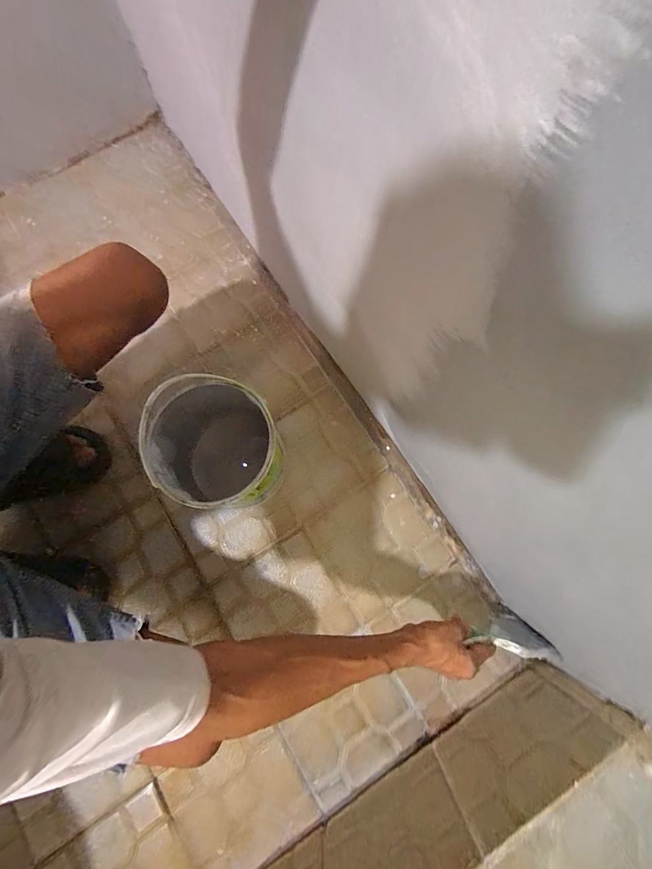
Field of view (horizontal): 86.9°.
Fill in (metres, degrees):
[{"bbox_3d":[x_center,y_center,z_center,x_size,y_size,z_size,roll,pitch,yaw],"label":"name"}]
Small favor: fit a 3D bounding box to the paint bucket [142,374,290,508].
[{"bbox_3d":[-0.171,0.015,0.565,0.167,0.189,0.212,-30,78,-8],"label":"paint bucket"}]

